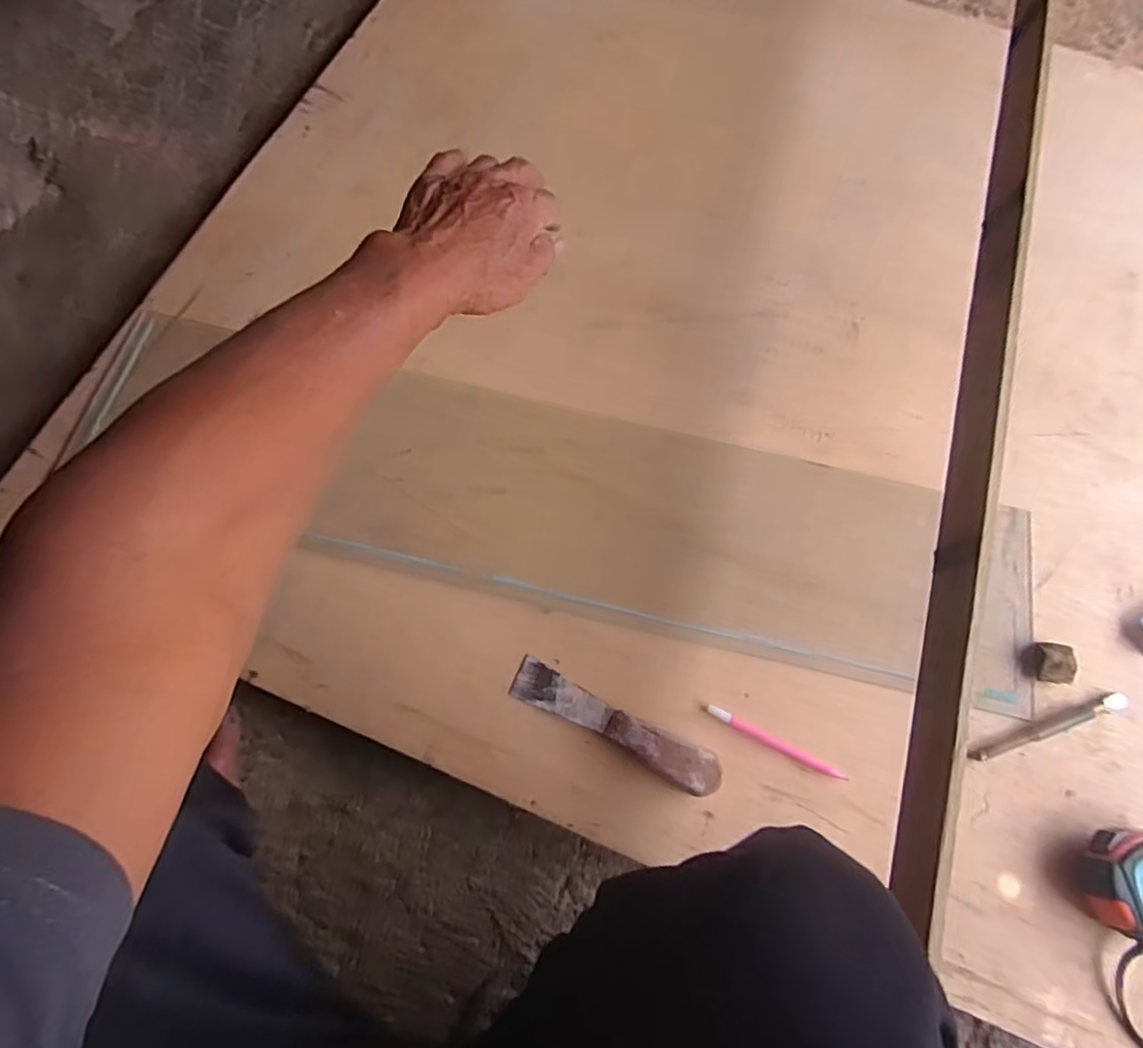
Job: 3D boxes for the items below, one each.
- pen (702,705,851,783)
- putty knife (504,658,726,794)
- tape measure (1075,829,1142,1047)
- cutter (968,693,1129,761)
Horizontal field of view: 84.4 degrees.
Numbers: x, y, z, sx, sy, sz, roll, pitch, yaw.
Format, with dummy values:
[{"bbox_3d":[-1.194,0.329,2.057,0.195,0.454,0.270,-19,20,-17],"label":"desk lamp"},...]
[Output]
[{"bbox_3d":[0.185,0.200,0.578,0.139,0.006,0.010,26,73,9],"label":"pen"},{"bbox_3d":[0.038,0.182,0.570,0.199,0.019,0.038,26,73,9],"label":"putty knife"},{"bbox_3d":[0.474,0.359,0.522,0.075,0.048,0.195,2,83,1],"label":"tape measure"},{"bbox_3d":[0.446,0.189,0.588,0.168,0.010,0.016,-16,72,-6],"label":"cutter"}]

